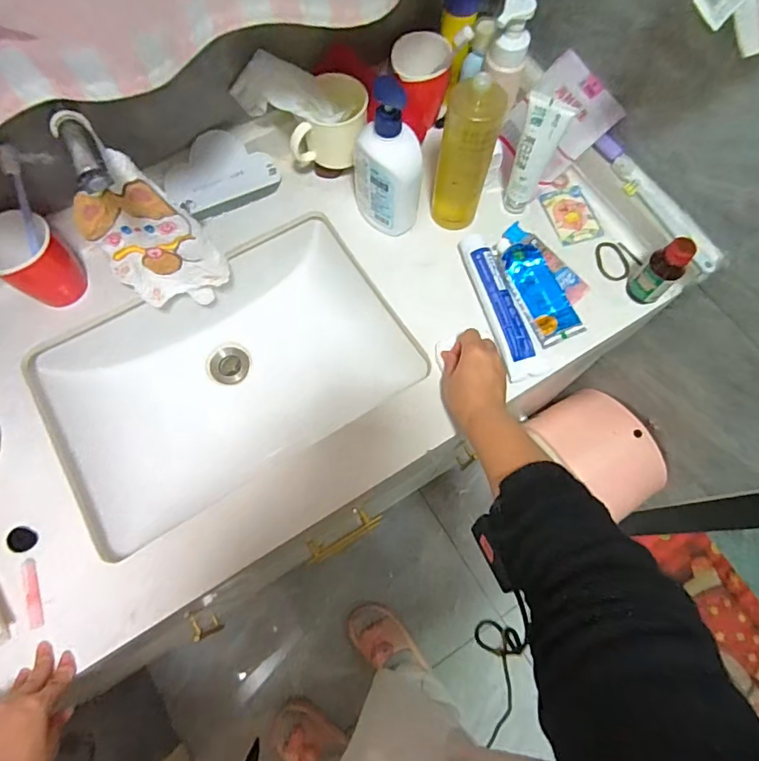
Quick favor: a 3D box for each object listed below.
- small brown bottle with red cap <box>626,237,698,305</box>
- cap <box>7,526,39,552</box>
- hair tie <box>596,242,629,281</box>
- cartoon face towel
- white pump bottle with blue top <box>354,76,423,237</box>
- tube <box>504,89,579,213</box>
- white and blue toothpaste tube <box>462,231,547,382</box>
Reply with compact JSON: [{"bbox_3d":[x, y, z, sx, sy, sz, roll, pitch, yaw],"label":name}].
[{"bbox_3d":[0.343,-0.131,0.601,0.037,0.090,0.040,0,71,-1],"label":"small brown bottle with red cap"},{"bbox_3d":[-0.386,0.171,0.531,0.028,0.008,0.025,14,71,4],"label":"cap"},{"bbox_3d":[0.313,-0.160,0.663,0.038,0.004,0.059,-4,71,-2],"label":"hair tie"},{"bbox_3d":[-0.260,-0.158,0.577,0.114,0.230,0.027,-21,73,-8],"label":"cartoon face towel"},{"bbox_3d":[0.011,-0.258,0.600,0.079,0.197,0.060,34,74,10],"label":"white pump bottle with blue top"},{"bbox_3d":[0.188,-0.272,0.617,0.050,0.162,0.028,16,71,5],"label":"tube"},{"bbox_3d":[0.151,-0.098,0.626,0.052,0.033,0.204,-19,72,-7],"label":"white and blue toothpaste tube"}]

